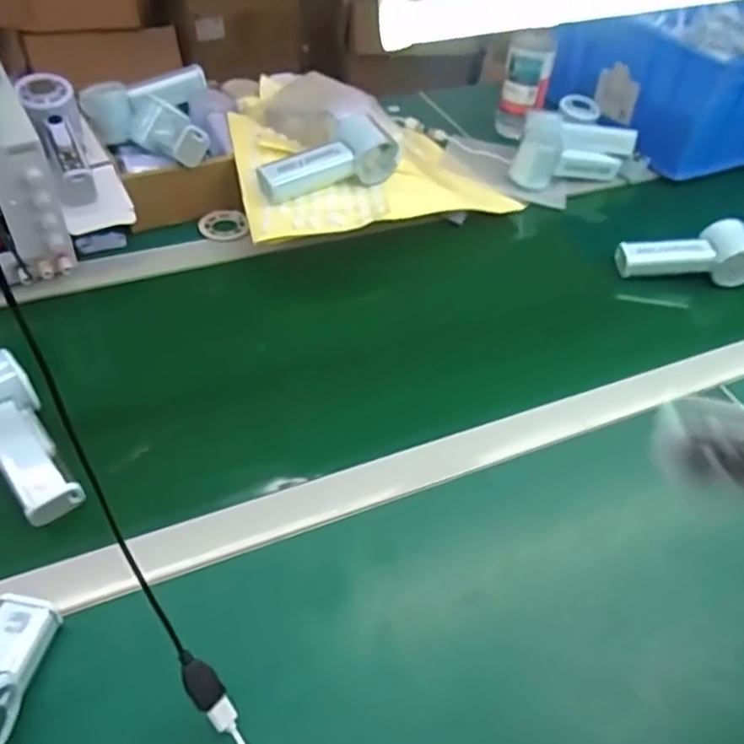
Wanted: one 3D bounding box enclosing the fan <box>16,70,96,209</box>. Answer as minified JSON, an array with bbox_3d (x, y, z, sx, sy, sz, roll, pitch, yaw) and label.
[{"bbox_3d":[-0.325,-0.241,0.681,0.054,0.064,0.160,-16,74,-20],"label":"fan"}]

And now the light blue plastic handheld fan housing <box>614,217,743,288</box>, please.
[{"bbox_3d":[0.360,-0.133,0.728,0.136,0.056,0.068,-5,47,-11],"label":"light blue plastic handheld fan housing"}]

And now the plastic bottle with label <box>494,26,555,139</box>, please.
[{"bbox_3d":[0.215,-0.400,0.920,0.064,0.130,0.040,15,47,9],"label":"plastic bottle with label"}]

